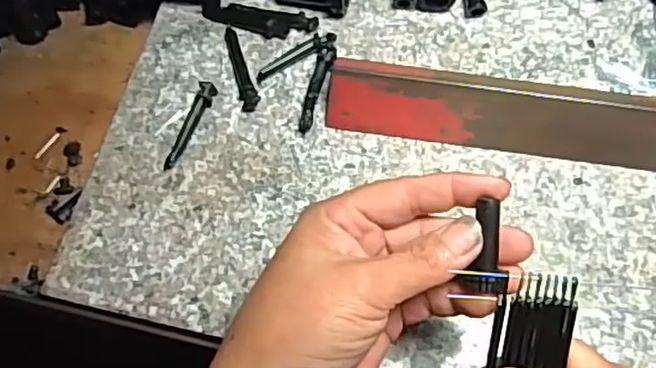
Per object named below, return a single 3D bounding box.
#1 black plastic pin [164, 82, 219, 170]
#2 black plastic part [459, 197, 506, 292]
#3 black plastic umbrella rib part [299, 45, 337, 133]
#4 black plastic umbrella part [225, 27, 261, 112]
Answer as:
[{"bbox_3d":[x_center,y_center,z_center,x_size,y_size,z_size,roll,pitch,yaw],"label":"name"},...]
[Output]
[{"bbox_3d":[-0.082,-0.035,0.396,0.011,0.008,0.058,23,68,11],"label":"black plastic pin"},{"bbox_3d":[0.065,0.026,0.277,0.017,0.012,0.037,5,88,4],"label":"black plastic part"},{"bbox_3d":[-0.007,-0.058,0.406,0.011,0.005,0.057,12,66,7],"label":"black plastic umbrella rib part"},{"bbox_3d":[-0.053,-0.071,0.412,0.011,0.006,0.060,-13,66,-5],"label":"black plastic umbrella part"}]

